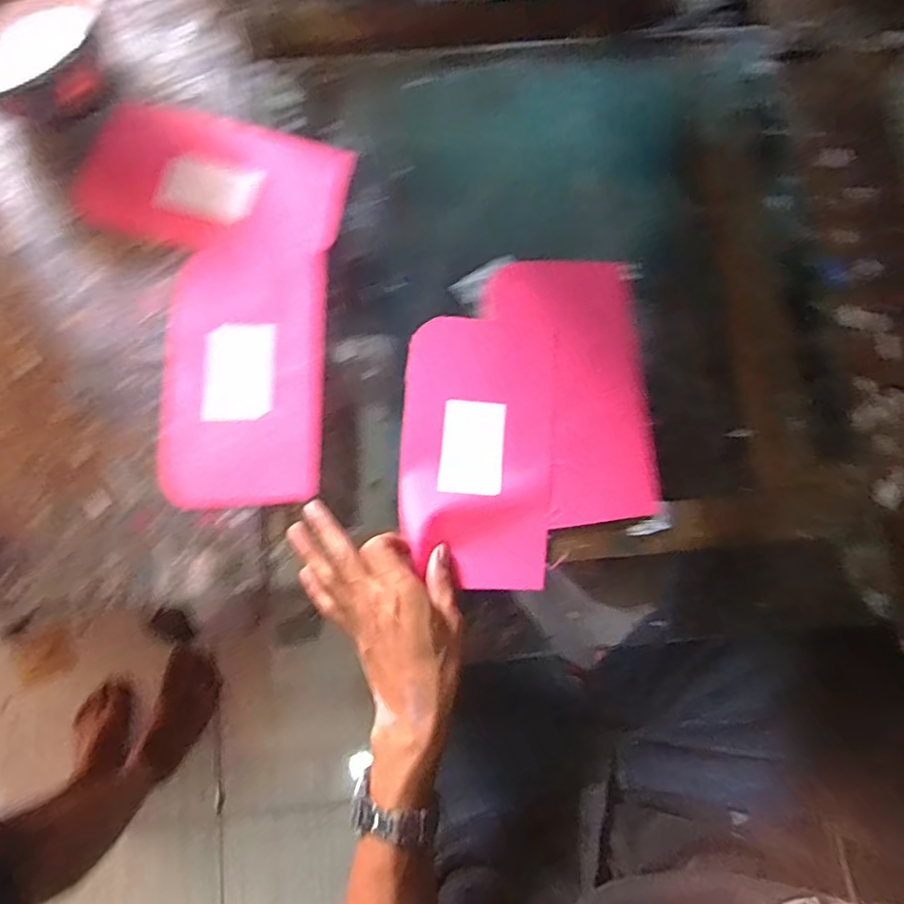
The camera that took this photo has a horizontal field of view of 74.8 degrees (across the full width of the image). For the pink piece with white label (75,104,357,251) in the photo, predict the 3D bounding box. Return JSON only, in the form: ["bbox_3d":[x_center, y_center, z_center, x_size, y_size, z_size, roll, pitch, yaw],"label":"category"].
[{"bbox_3d":[-0.216,-0.249,0.542,0.237,0.014,0.124,12,79,3],"label":"pink piece with white label"}]

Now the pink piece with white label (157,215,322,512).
[{"bbox_3d":[-0.179,-0.079,0.511,0.131,0.006,0.244,-1,80,0],"label":"pink piece with white label"}]

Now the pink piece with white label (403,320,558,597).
[{"bbox_3d":[0.021,-0.004,0.498,0.125,0.008,0.226,3,78,1],"label":"pink piece with white label"}]

